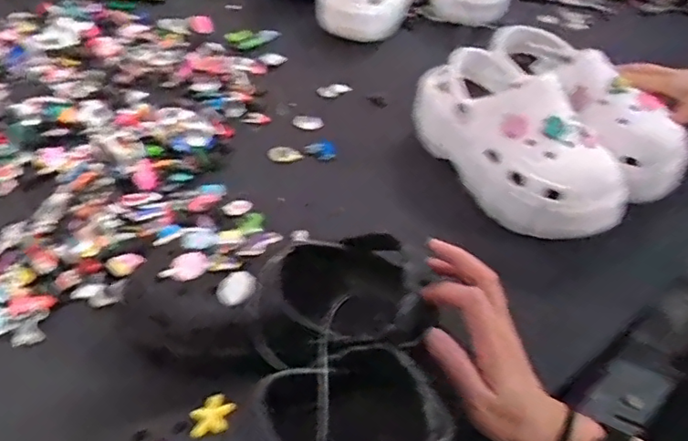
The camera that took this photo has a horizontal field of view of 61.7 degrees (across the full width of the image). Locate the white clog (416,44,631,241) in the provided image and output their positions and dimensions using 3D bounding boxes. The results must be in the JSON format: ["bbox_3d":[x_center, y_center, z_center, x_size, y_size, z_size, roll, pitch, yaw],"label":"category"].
[{"bbox_3d":[0.178,-0.092,0.614,0.119,0.085,0.259,-23,51,-16],"label":"white clog"}]

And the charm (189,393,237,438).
[{"bbox_3d":[-0.079,0.119,0.351,0.030,0.006,0.025,-15,48,15],"label":"charm"}]

